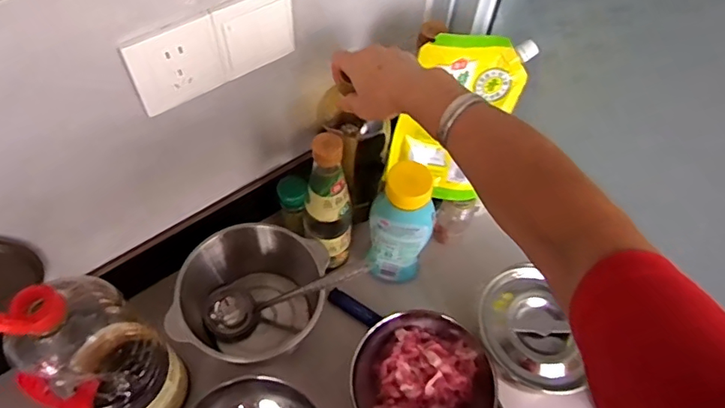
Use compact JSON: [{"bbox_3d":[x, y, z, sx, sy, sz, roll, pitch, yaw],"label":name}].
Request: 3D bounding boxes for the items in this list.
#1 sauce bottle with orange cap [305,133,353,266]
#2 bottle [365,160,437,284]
[{"bbox_3d":[-0.042,0.009,0.630,0.058,0.224,0.055,9,58,2],"label":"sauce bottle with orange cap"},{"bbox_3d":[0.047,0.036,0.657,0.060,0.217,0.064,-31,64,-21],"label":"bottle"}]

